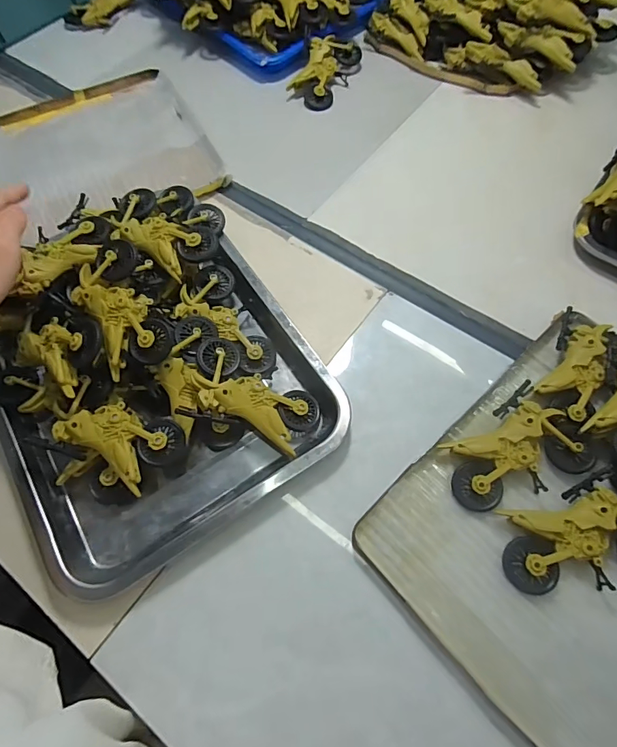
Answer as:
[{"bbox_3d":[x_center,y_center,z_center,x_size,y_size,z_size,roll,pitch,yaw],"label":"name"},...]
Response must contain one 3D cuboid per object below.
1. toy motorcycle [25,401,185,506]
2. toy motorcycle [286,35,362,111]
[{"bbox_3d":[-0.159,0.065,0.353,0.100,0.044,0.073,17,67,9],"label":"toy motorcycle"},{"bbox_3d":[0.020,-0.408,0.577,0.069,0.037,0.111,20,67,10],"label":"toy motorcycle"}]

